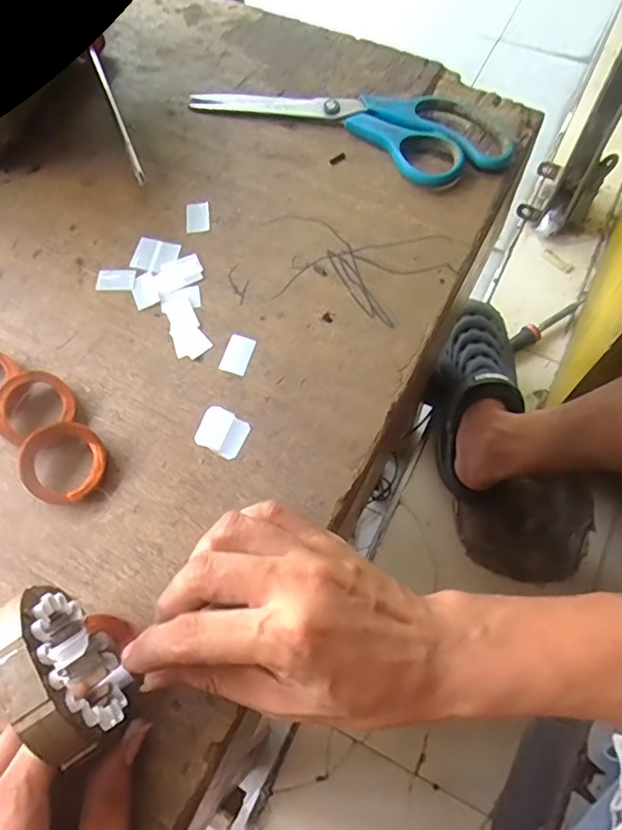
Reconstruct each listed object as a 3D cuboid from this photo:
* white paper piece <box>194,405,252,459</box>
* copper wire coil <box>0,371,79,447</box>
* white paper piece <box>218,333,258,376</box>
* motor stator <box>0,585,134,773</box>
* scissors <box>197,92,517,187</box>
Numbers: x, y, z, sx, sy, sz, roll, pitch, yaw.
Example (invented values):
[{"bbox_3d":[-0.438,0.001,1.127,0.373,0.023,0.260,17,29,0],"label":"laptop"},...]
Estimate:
[{"bbox_3d":[-0.051,0.009,0.322,0.029,0.004,0.025,25,71,12],"label":"white paper piece"},{"bbox_3d":[-0.159,-0.005,0.325,0.044,0.018,0.038,-20,68,-6],"label":"copper wire coil"},{"bbox_3d":[-0.045,-0.037,0.340,0.016,0.004,0.025,16,69,9],"label":"white paper piece"},{"bbox_3d":[-0.106,0.109,0.239,0.022,0.065,0.068,-35,70,-11],"label":"motor stator"},{"bbox_3d":[0.028,-0.214,0.398,0.227,0.018,0.069,27,71,13],"label":"scissors"}]

